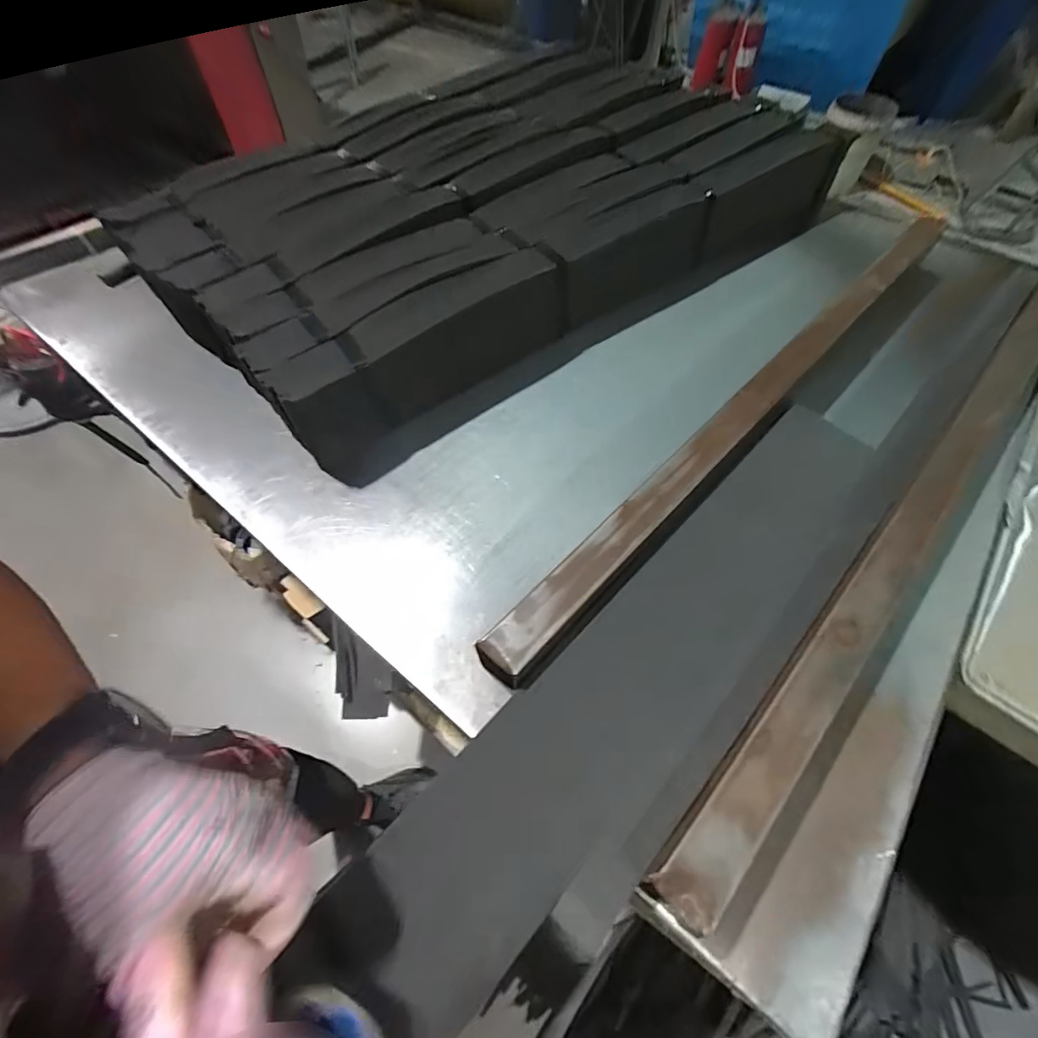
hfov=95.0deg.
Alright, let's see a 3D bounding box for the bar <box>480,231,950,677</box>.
[{"bbox_3d":[0.269,-0.131,0.525,0.049,0.039,0.822,41,66,18],"label":"bar"}]

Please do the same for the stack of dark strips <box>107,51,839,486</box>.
[{"bbox_3d":[0.029,-0.473,0.746,1.043,0.169,0.480,-34,68,-20],"label":"stack of dark strips"}]

